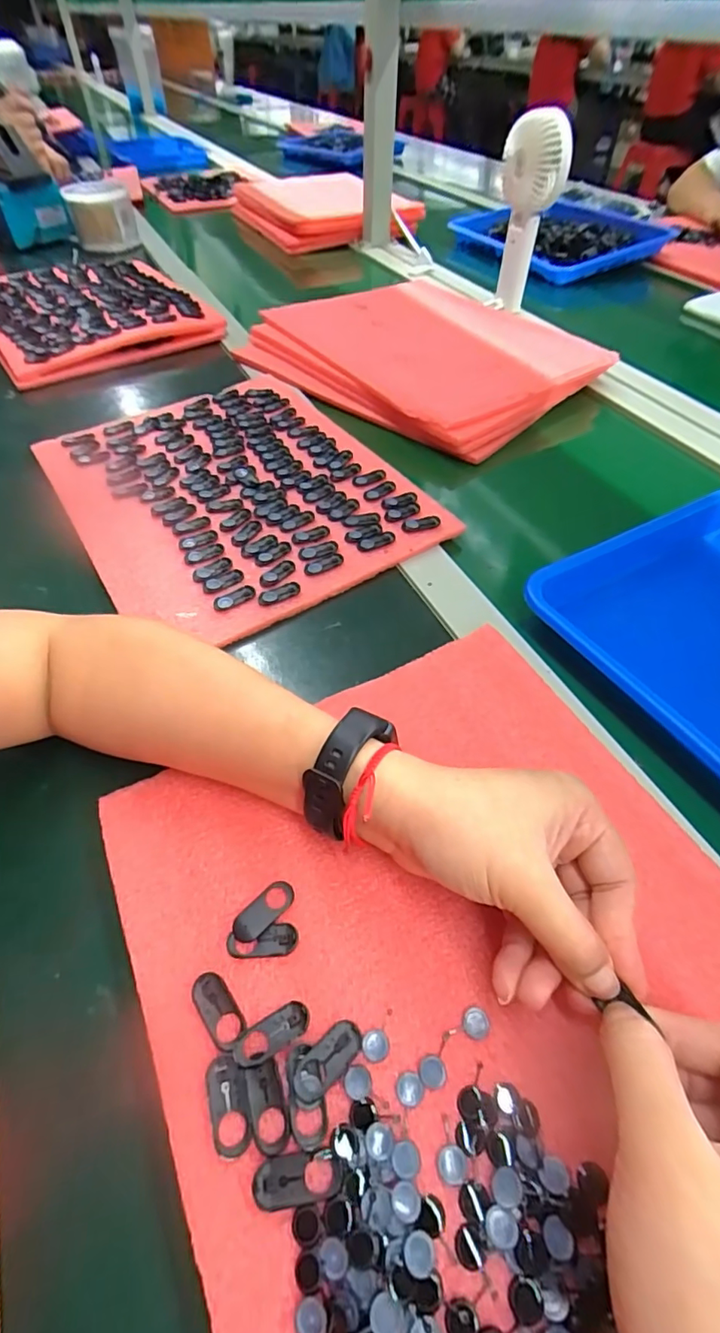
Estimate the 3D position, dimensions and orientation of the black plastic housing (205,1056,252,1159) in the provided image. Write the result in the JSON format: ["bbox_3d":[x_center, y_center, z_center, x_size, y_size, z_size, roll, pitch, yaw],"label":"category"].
[{"bbox_3d":[-0.051,0.169,0.205,0.014,0.004,0.031,-15,53,-11],"label":"black plastic housing"}]

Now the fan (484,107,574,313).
[{"bbox_3d":[0.211,-0.572,0.681,0.078,0.186,0.062,10,52,8],"label":"fan"}]

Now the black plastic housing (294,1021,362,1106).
[{"bbox_3d":[-0.013,0.159,0.213,0.032,0.004,0.013,-36,59,-25],"label":"black plastic housing"}]

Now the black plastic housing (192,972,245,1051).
[{"bbox_3d":[-0.061,0.145,0.226,0.013,0.004,0.030,-34,59,-24],"label":"black plastic housing"}]

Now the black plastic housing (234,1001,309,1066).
[{"bbox_3d":[-0.036,0.152,0.220,0.032,0.004,0.013,-24,55,-17],"label":"black plastic housing"}]

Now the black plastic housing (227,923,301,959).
[{"bbox_3d":[-0.044,0.125,0.242,0.032,0.004,0.013,-8,52,-5],"label":"black plastic housing"}]

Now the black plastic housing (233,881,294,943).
[{"bbox_3d":[-0.045,0.115,0.249,0.013,0.005,0.032,36,60,26],"label":"black plastic housing"}]

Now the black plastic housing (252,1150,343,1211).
[{"bbox_3d":[-0.023,0.186,0.192,0.031,0.004,0.014,-8,52,-5],"label":"black plastic housing"}]

